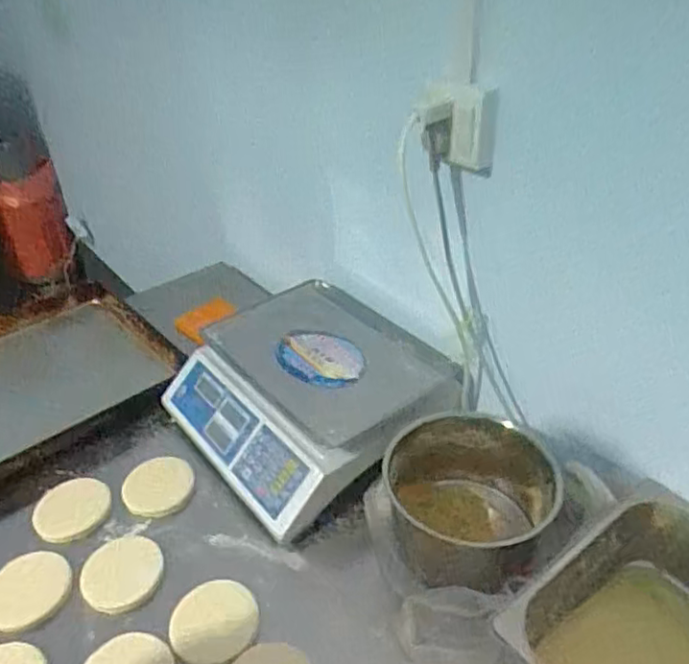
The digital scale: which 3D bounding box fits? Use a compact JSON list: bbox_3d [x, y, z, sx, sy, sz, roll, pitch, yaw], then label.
[{"bbox_3d":[-0.048,0.088,0.921,0.337,0.111,0.343,-25,41,-28],"label":"digital scale"}]

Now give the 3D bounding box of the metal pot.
[{"bbox_3d":[0.146,0.194,0.757,0.180,0.115,0.221,5,37,11],"label":"metal pot"}]

